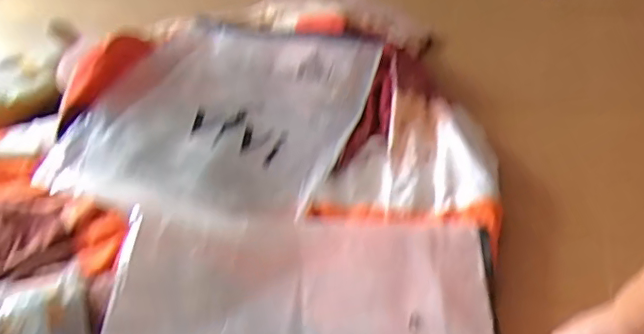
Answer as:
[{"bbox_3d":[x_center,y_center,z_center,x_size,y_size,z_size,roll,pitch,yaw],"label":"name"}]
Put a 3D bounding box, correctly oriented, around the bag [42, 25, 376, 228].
[{"bbox_3d":[-0.157,-0.098,0.829,0.401,0.050,0.436,11,48,25],"label":"bag"}]

